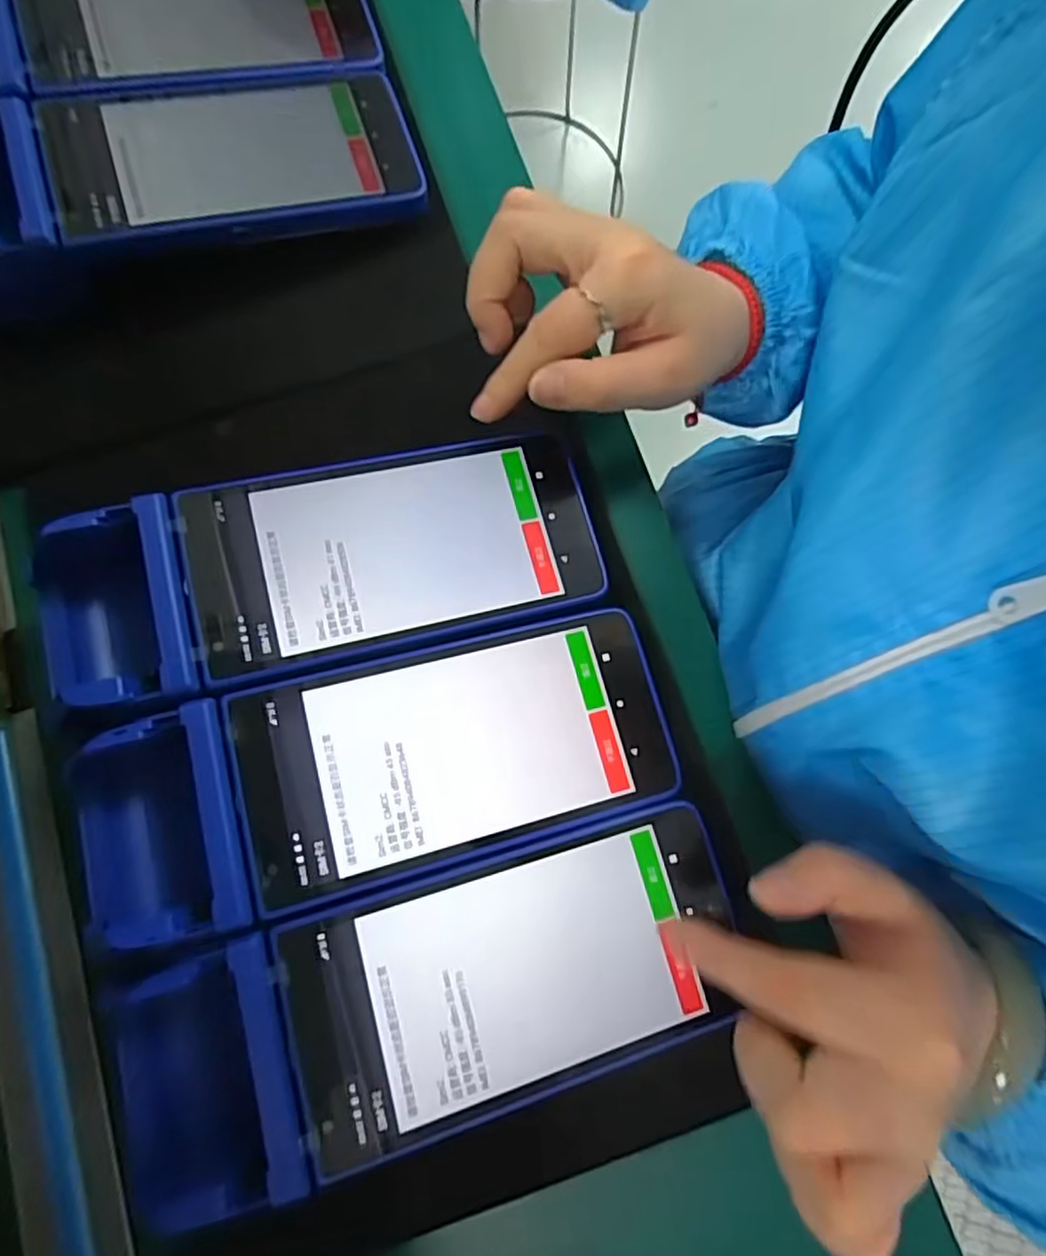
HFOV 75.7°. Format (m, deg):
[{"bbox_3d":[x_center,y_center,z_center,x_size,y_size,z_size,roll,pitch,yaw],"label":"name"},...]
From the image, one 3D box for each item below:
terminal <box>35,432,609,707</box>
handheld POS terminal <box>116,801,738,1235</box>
[{"bbox_3d":[-0.079,-0.026,0.267,0.217,0.037,0.080,-15,78,-4],"label":"terminal"},{"bbox_3d":[-0.030,0.129,0.240,0.215,0.034,0.079,-16,78,-11],"label":"handheld POS terminal"}]

